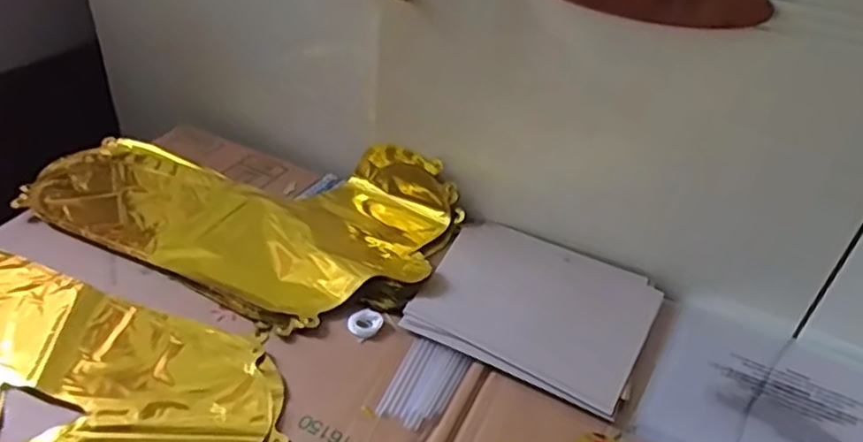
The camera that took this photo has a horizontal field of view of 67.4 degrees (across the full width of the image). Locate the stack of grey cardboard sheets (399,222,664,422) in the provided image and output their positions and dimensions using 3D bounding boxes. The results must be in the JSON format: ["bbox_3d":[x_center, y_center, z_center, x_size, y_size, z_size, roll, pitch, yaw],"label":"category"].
[{"bbox_3d":[0.097,0.071,0.589,0.195,0.013,0.173,21,39,17],"label":"stack of grey cardboard sheets"}]

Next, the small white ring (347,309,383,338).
[{"bbox_3d":[-0.057,0.087,0.556,0.029,0.007,0.024,-25,47,-35],"label":"small white ring"}]

